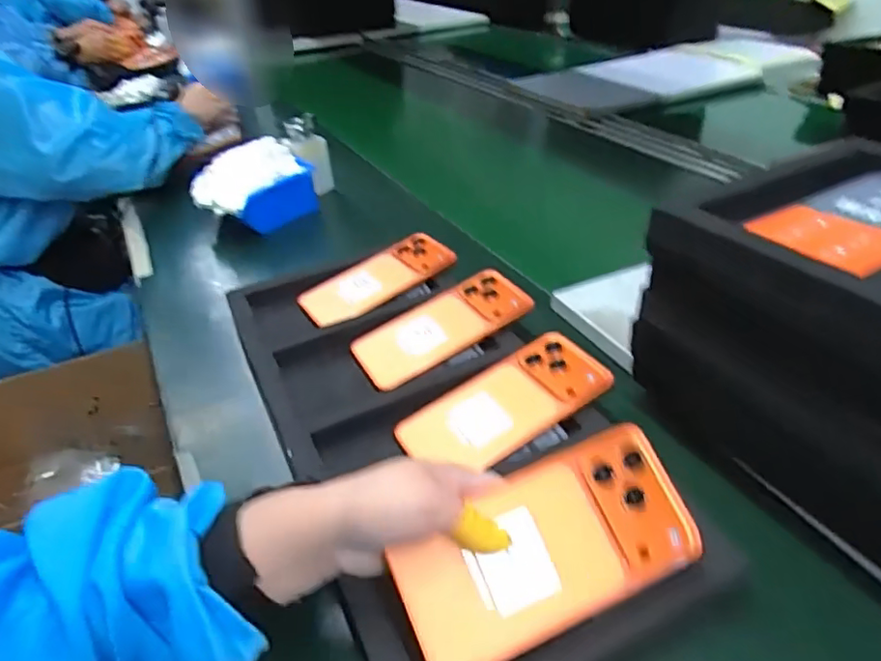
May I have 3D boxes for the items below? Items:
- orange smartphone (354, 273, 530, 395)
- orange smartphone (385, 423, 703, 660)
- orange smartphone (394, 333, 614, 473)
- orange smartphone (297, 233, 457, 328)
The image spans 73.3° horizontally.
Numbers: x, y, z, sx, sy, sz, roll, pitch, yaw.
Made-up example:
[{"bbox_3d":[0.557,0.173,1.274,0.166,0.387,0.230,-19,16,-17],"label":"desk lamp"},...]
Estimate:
[{"bbox_3d":[0.003,-0.002,0.551,0.166,0.014,0.079,-28,41,-11],"label":"orange smartphone"},{"bbox_3d":[0.058,0.115,0.317,0.161,0.006,0.079,-21,72,-15],"label":"orange smartphone"},{"bbox_3d":[0.050,0.058,0.462,0.164,0.013,0.077,-25,40,-9],"label":"orange smartphone"},{"bbox_3d":[-0.065,-0.053,0.626,0.163,0.011,0.075,-29,47,-16],"label":"orange smartphone"}]

